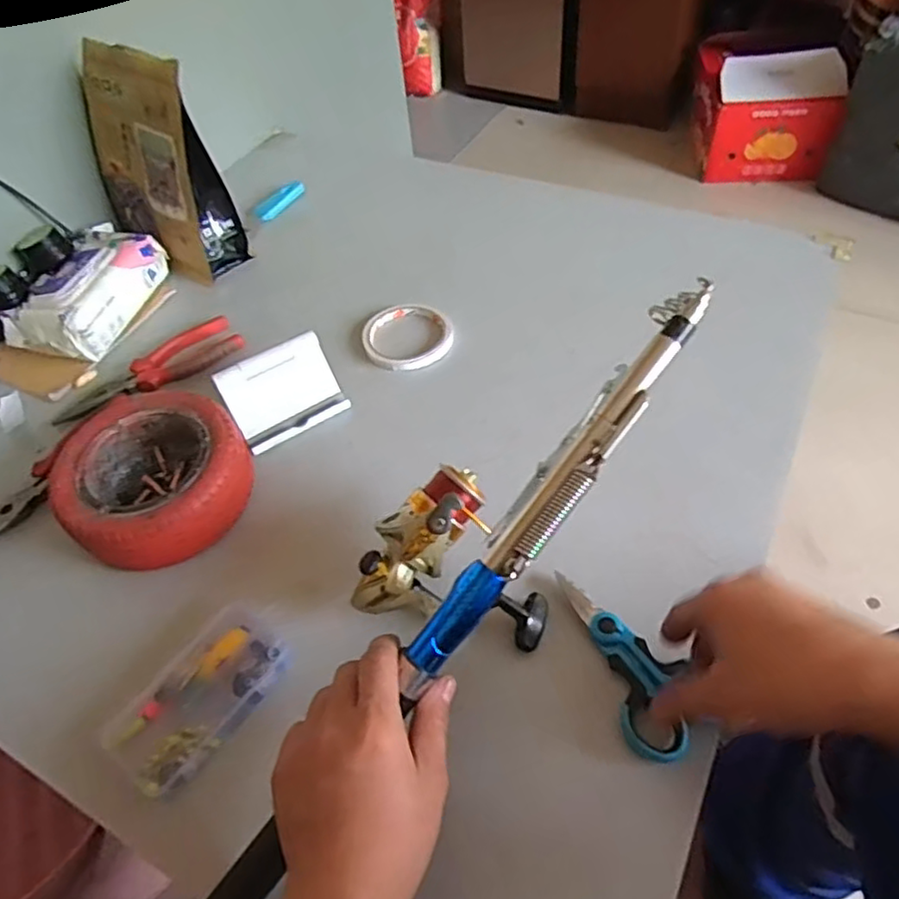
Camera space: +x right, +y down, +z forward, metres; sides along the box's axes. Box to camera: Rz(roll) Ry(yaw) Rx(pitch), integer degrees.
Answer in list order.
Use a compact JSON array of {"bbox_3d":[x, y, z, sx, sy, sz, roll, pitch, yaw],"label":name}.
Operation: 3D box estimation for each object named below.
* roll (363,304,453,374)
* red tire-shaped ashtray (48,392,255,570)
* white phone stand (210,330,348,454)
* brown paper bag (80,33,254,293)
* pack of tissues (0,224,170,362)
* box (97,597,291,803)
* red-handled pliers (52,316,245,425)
[{"bbox_3d":[-0.043,-0.116,0.675,0.092,0.018,0.089,-3,51,4],"label":"roll"},{"bbox_3d":[-0.246,0.022,0.540,0.154,0.056,0.146,-3,51,4],"label":"red tire-shaped ashtray"},{"bbox_3d":[-0.150,-0.051,0.594,0.099,0.067,0.053,-28,54,-16],"label":"white phone stand"},{"bbox_3d":[-0.314,-0.297,0.694,0.156,0.212,0.077,31,61,27],"label":"brown paper bag"},{"bbox_3d":[-0.380,-0.168,0.691,0.091,0.062,0.169,12,54,16],"label":"pack of tissues"},{"bbox_3d":[-0.172,0.172,0.459,0.069,0.030,0.127,26,58,24],"label":"box"},{"bbox_3d":[-0.300,-0.079,0.652,0.185,0.012,0.049,-34,56,-20],"label":"red-handled pliers"}]

